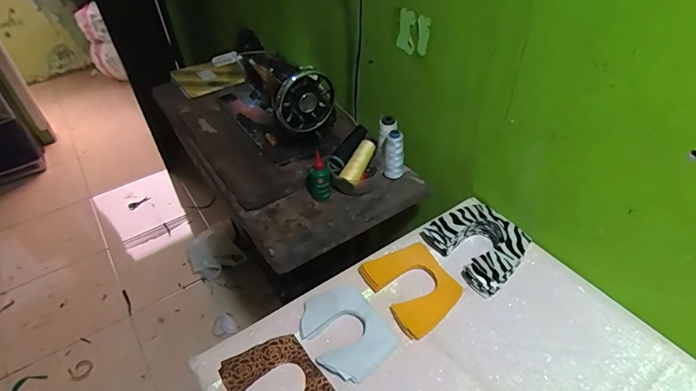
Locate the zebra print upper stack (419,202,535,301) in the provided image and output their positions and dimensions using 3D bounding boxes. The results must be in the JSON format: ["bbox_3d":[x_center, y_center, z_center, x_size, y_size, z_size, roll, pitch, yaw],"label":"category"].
[{"bbox_3d":[0.237,0.089,0.760,0.137,0.057,0.158,-25,46,-22],"label":"zebra print upper stack"}]

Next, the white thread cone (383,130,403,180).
[{"bbox_3d":[0.100,-0.088,0.922,0.042,0.112,0.037,2,42,7],"label":"white thread cone"}]

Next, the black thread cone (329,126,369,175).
[{"bbox_3d":[-0.002,-0.102,0.915,0.039,0.037,0.126,23,65,27],"label":"black thread cone"}]

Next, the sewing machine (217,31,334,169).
[{"bbox_3d":[-0.204,-0.275,1.050,0.162,0.205,0.431,-26,47,-22],"label":"sewing machine"}]

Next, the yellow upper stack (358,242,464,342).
[{"bbox_3d":[0.111,0.152,0.717,0.125,0.028,0.151,-26,47,-22],"label":"yellow upper stack"}]

